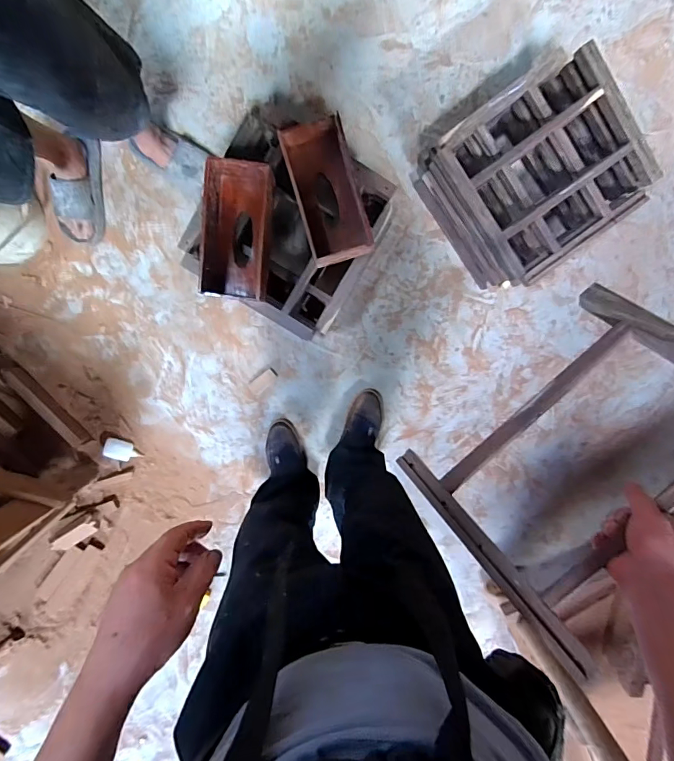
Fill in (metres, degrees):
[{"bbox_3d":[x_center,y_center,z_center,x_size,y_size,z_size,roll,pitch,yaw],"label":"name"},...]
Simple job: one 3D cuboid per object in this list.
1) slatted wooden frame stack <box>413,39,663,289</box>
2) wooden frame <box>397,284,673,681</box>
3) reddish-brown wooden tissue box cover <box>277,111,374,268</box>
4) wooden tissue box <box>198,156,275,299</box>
[{"bbox_3d":[0.462,-0.484,1.031,0.390,0.218,0.385,-34,99,4],"label":"slatted wooden frame stack"},{"bbox_3d":[0.315,0.093,0.535,0.387,0.308,0.035,-43,142,5],"label":"wooden frame"},{"bbox_3d":[-0.021,-0.388,0.889,0.123,0.117,0.274,-16,100,1],"label":"reddish-brown wooden tissue box cover"},{"bbox_3d":[-0.206,-0.312,0.900,0.136,0.099,0.265,4,100,-2],"label":"wooden tissue box"}]

